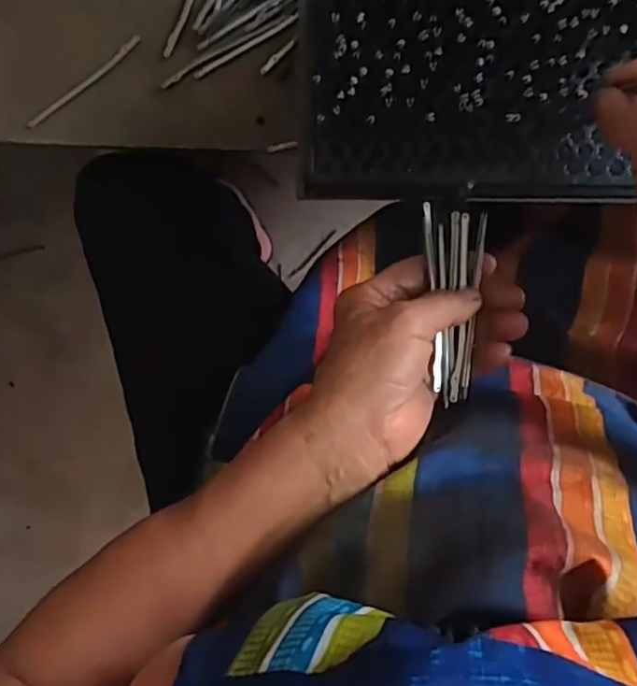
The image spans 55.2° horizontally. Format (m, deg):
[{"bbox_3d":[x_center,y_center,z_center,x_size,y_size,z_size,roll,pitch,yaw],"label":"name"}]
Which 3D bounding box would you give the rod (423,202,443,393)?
[{"bbox_3d":[0.066,-0.027,0.350,0.005,0.007,0.108,-5,92,6],"label":"rod"}]

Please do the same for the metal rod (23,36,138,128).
[{"bbox_3d":[-0.175,-0.193,0.453,0.106,0.004,0.008,-34,94,9],"label":"metal rod"}]

